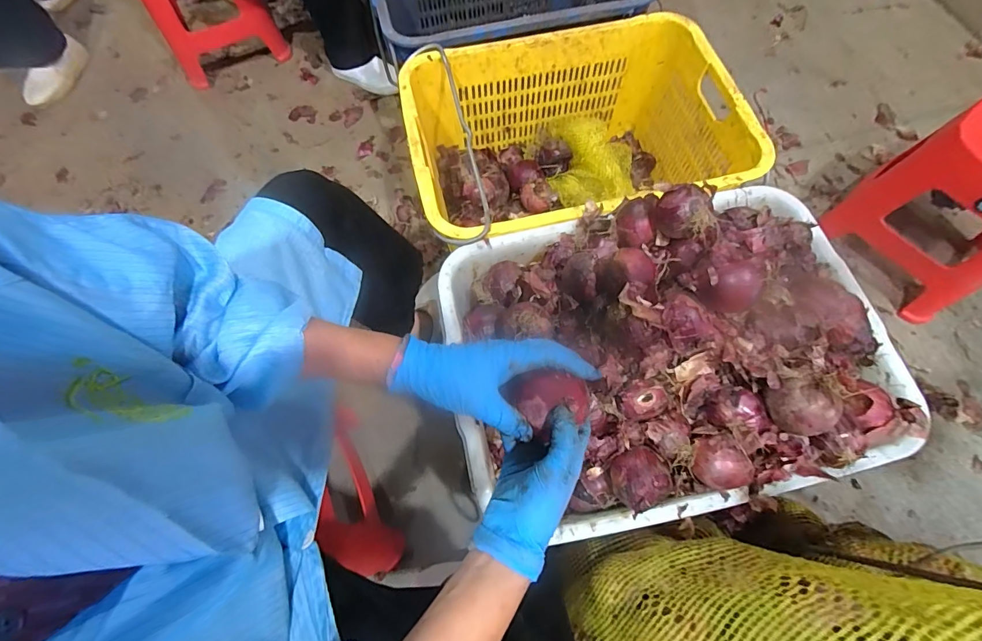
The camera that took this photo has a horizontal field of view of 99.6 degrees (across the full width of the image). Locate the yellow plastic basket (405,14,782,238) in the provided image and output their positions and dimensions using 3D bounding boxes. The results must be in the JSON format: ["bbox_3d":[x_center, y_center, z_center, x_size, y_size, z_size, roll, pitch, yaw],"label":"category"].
[{"bbox_3d":[0.152,-0.327,0.852,0.586,0.261,0.416,-13,69,-3],"label":"yellow plastic basket"}]

